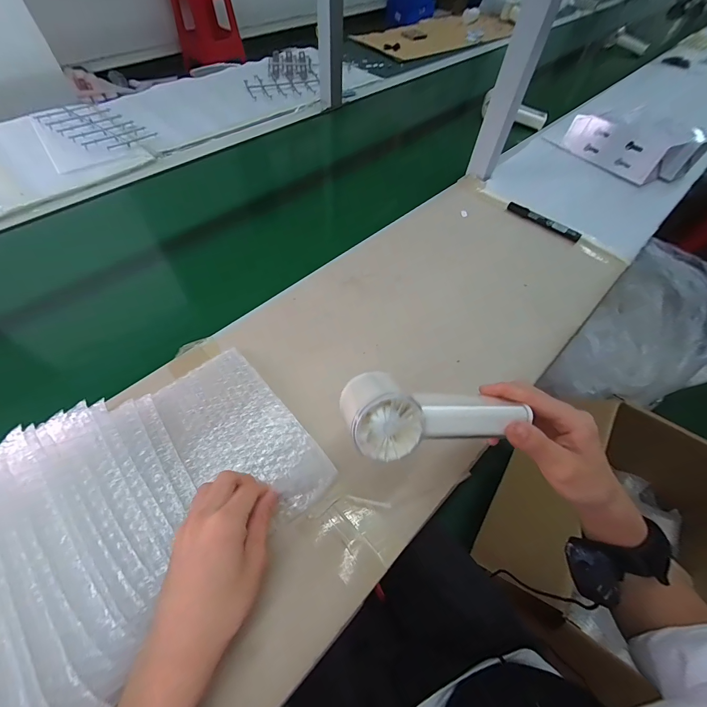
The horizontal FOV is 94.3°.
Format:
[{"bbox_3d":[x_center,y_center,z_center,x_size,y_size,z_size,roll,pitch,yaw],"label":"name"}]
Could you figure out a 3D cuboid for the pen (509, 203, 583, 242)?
[{"bbox_3d":[0.336,-0.235,0.583,0.133,0.017,0.018,35,62,19],"label":"pen"}]

